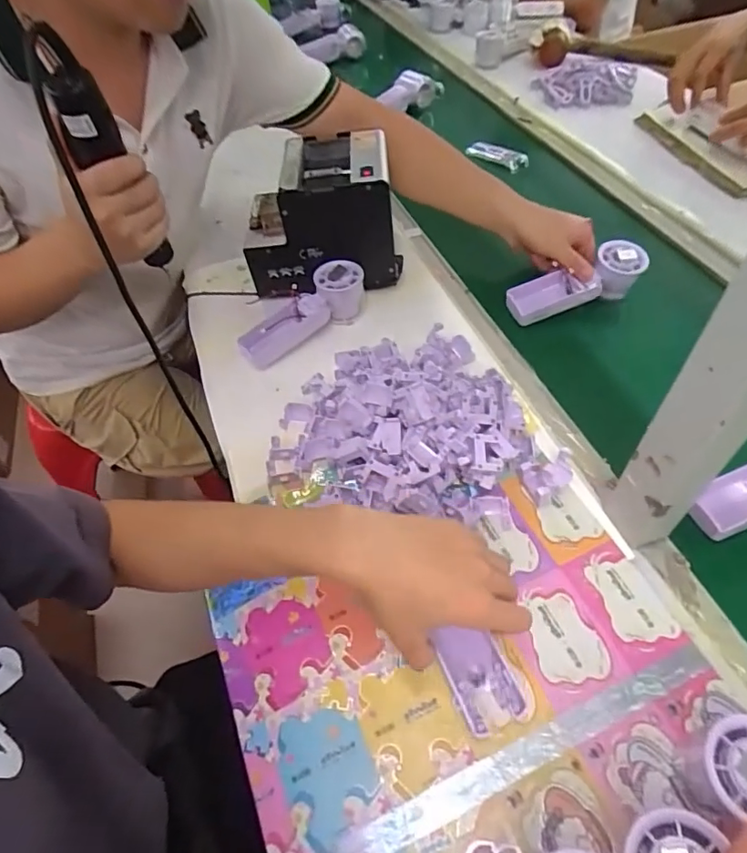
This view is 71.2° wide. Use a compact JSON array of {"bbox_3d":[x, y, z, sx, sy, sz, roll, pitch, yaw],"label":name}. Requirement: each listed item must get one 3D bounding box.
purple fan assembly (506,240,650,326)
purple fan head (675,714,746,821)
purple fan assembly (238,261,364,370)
[{"bbox_3d":[0.250,-0.167,0.645,0.164,0.054,0.058,-21,51,9],"label":"purple fan assembly"},{"bbox_3d":[0.228,0.217,0.325,0.057,0.054,0.054,9,54,10],"label":"purple fan head"},{"bbox_3d":[-0.083,-0.135,0.627,0.167,0.062,0.053,-38,57,-5],"label":"purple fan assembly"}]

